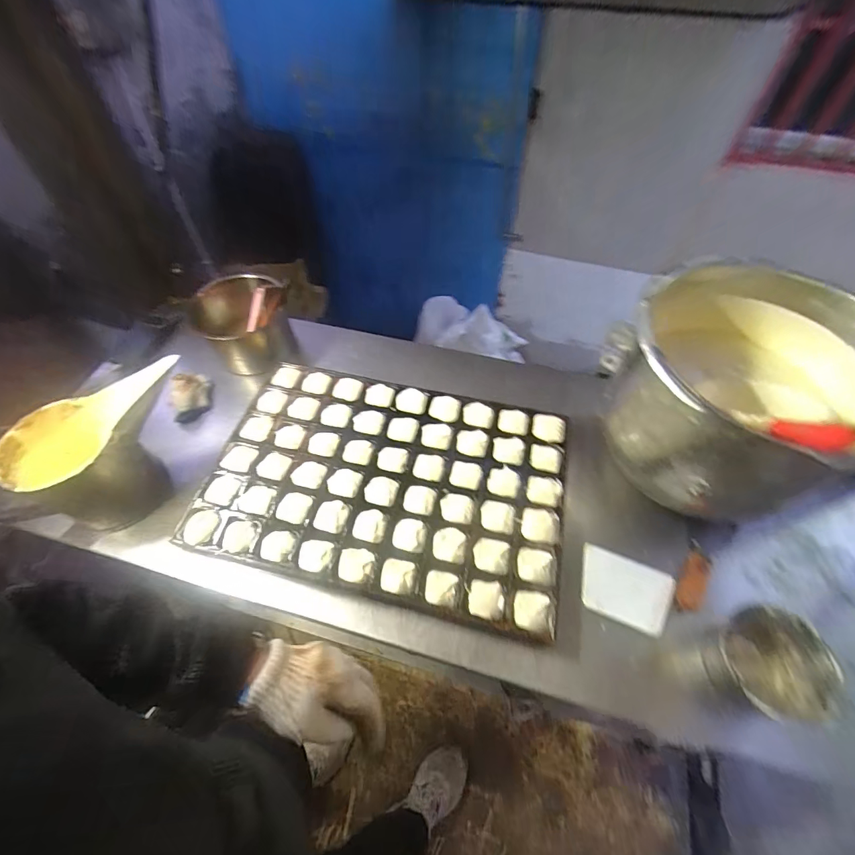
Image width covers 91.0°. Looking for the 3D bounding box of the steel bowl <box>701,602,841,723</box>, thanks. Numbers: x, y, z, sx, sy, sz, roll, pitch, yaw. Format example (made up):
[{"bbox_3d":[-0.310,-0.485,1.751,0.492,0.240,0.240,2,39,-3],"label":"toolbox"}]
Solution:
[{"bbox_3d":[0.442,0.315,0.556,0.132,0.084,0.129,-5,55,-4],"label":"steel bowl"}]

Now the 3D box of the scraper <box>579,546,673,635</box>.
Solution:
[{"bbox_3d":[0.299,0.246,0.639,0.131,0.006,0.099,19,55,17],"label":"scraper"}]

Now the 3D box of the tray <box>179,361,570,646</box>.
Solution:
[{"bbox_3d":[-0.066,0.082,0.716,0.578,0.031,0.384,11,55,7],"label":"tray"}]

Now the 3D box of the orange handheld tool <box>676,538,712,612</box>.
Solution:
[{"bbox_3d":[0.415,0.233,0.655,0.039,0.011,0.111,22,72,14],"label":"orange handheld tool"}]

